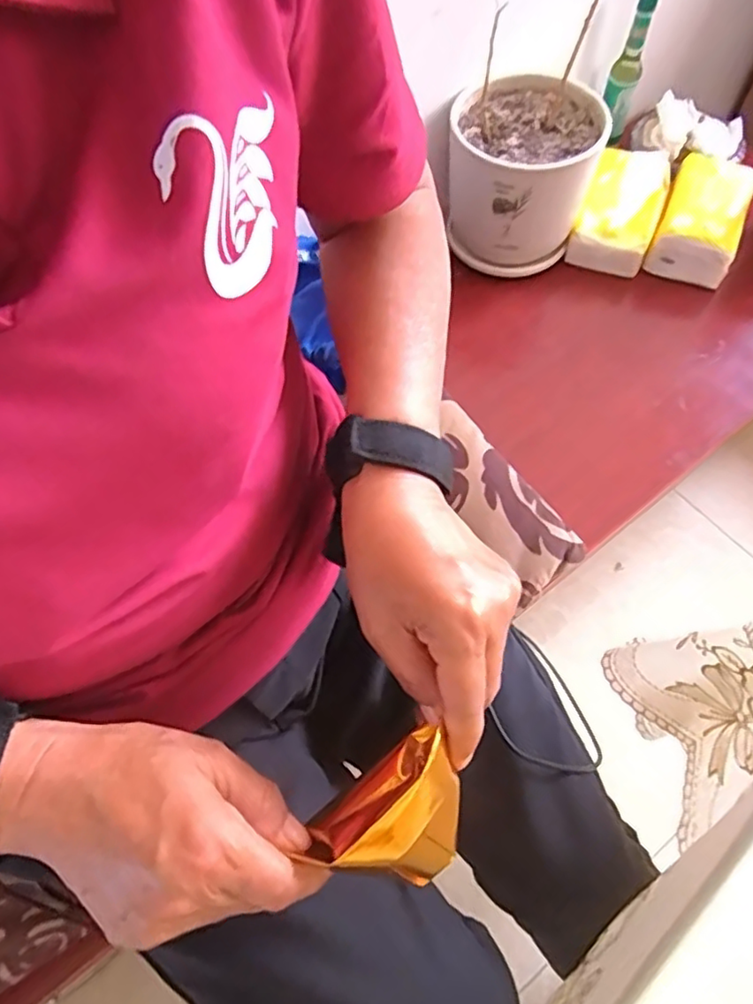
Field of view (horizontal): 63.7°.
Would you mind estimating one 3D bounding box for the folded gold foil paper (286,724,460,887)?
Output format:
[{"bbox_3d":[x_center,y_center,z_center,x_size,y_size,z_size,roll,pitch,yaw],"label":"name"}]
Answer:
[{"bbox_3d":[0.007,0.140,0.272,0.070,0.060,0.034,-31,33,-5],"label":"folded gold foil paper"}]

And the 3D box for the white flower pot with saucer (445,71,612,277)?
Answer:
[{"bbox_3d":[0.180,-0.387,0.739,0.147,0.162,0.161,-2,63,3],"label":"white flower pot with saucer"}]

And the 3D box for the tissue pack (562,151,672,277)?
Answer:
[{"bbox_3d":[0.314,-0.372,0.788,0.097,0.074,0.159,19,66,13],"label":"tissue pack"}]

